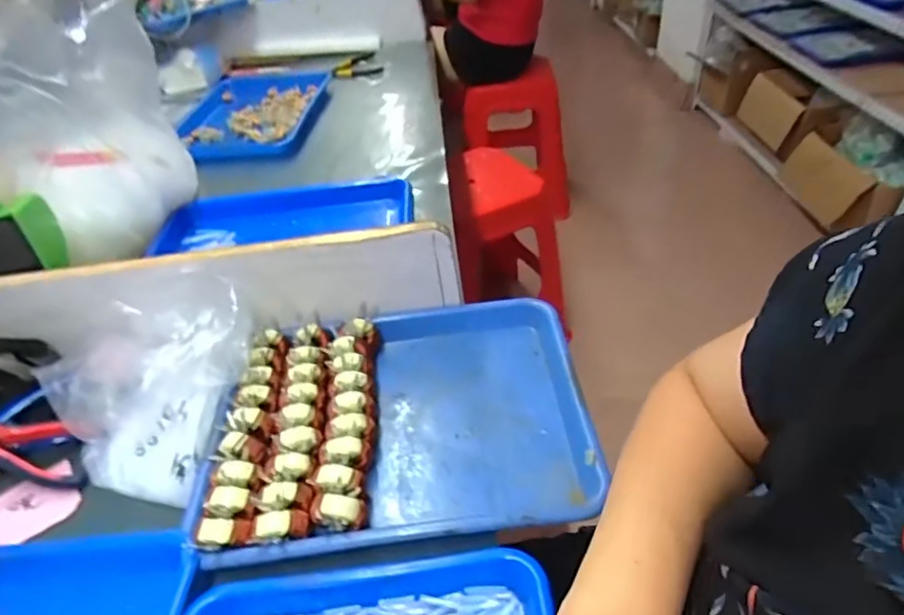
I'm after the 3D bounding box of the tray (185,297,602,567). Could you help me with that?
[{"bbox_3d":[-0.046,0.096,0.509,0.315,0.038,0.247,-6,41,1],"label":"tray"}]

